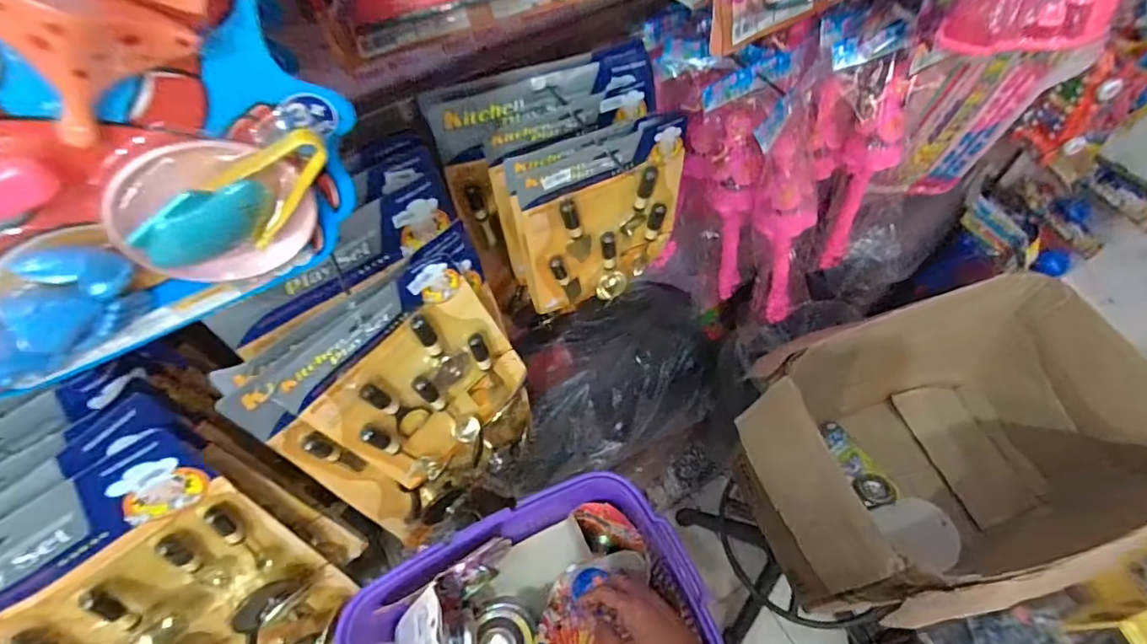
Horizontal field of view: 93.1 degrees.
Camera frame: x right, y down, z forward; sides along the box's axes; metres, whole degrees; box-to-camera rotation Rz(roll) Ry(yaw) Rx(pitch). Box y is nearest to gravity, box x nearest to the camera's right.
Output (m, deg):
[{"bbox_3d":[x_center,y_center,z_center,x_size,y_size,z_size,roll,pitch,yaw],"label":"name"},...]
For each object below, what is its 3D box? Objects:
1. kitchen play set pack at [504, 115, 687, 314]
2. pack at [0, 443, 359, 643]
[{"bbox_3d":[0.036,-0.125,0.693,0.212,0.246,0.050,-17,58,-8],"label":"kitchen play set pack"},{"bbox_3d":[-0.424,0.345,0.602,0.266,0.496,0.051,-36,53,-21],"label":"pack"}]

